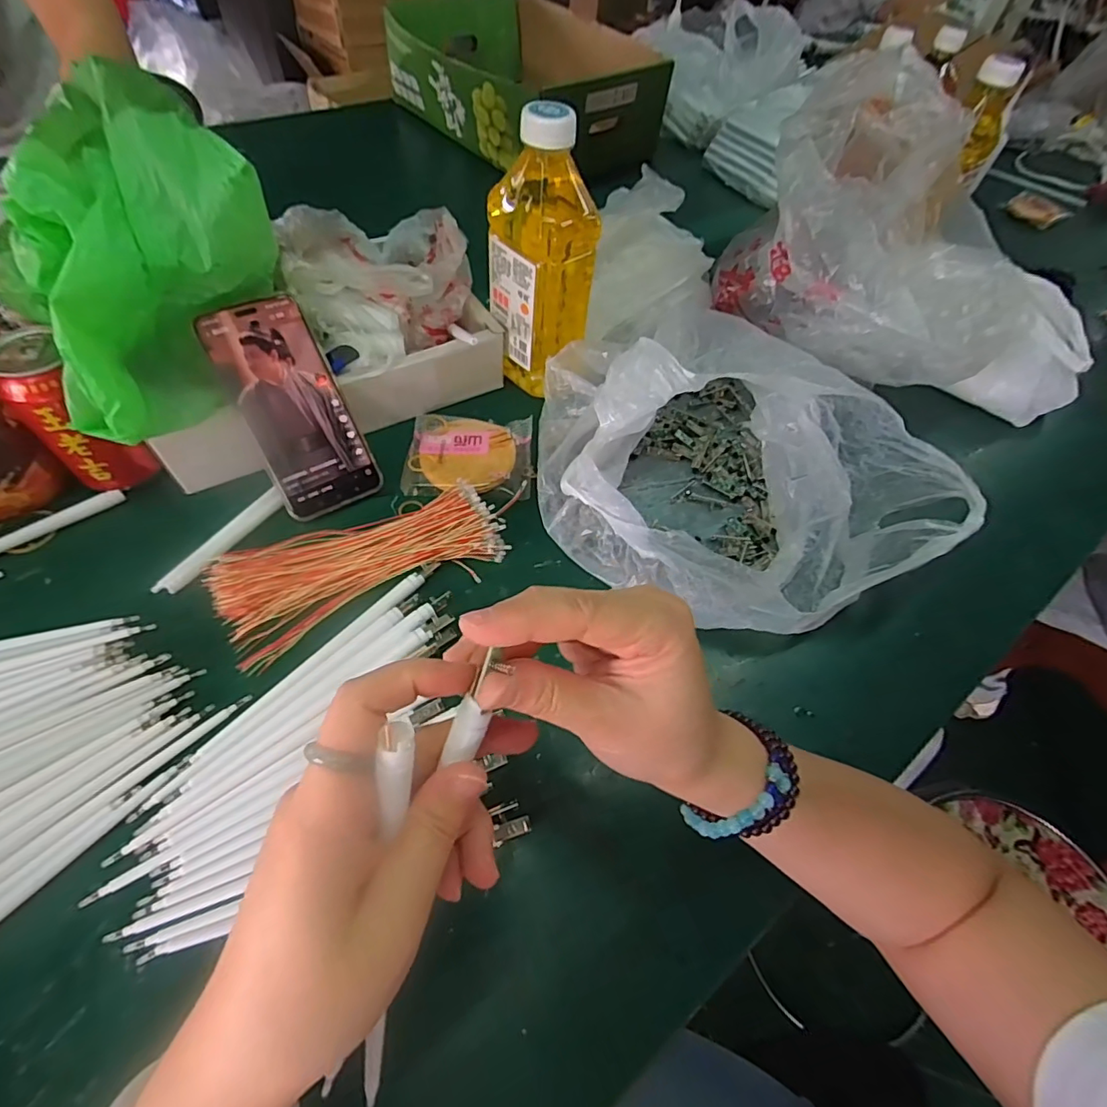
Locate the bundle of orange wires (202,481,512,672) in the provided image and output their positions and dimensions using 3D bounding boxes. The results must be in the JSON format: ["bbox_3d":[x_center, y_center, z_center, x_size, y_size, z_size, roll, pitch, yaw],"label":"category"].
[{"bbox_3d":[-0.141,0.005,0.398,0.206,0.017,0.089,-19,61,-17],"label":"bundle of orange wires"}]

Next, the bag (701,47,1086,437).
[{"bbox_3d":[0.342,-0.275,0.503,0.358,0.202,0.222,40,62,19],"label":"bag"}]

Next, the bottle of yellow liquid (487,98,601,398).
[{"bbox_3d":[-0.013,-0.248,0.456,0.084,0.204,0.060,38,61,18],"label":"bottle of yellow liquid"}]

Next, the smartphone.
[{"bbox_3d":[-0.200,-0.111,0.412,0.075,0.159,0.007,-27,17,-20],"label":"smartphone"}]

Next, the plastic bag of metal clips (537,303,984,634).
[{"bbox_3d":[0.142,-0.082,0.439,0.302,0.115,0.292,-15,60,-15],"label":"plastic bag of metal clips"}]

